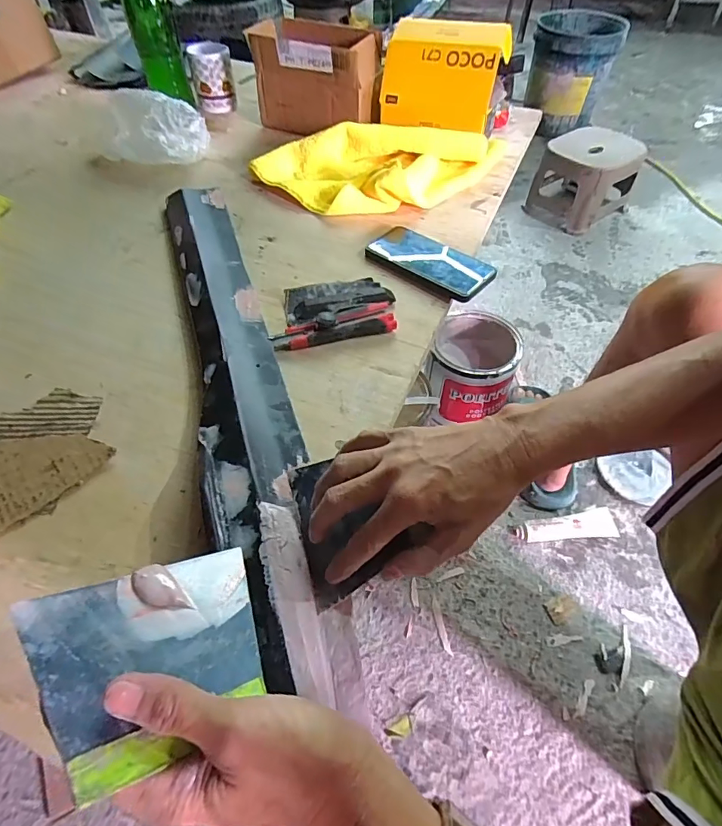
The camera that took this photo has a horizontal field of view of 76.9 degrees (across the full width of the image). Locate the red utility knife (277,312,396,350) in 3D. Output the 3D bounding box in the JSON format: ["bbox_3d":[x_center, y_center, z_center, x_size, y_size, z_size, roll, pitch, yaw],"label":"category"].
[{"bbox_3d":[-0.027,-0.089,0.511,0.135,0.019,0.013,-14,55,-10],"label":"red utility knife"}]

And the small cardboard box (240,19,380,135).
[{"bbox_3d":[-0.074,-0.596,0.820,0.219,0.143,0.112,21,56,16],"label":"small cardboard box"}]

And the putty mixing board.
[{"bbox_3d":[-0.100,0.117,0.228,0.105,0.004,0.096,-7,39,-37],"label":"putty mixing board"}]

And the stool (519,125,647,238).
[{"bbox_3d":[0.661,-0.697,1.358,0.249,0.186,0.279,32,60,23],"label":"stool"}]

